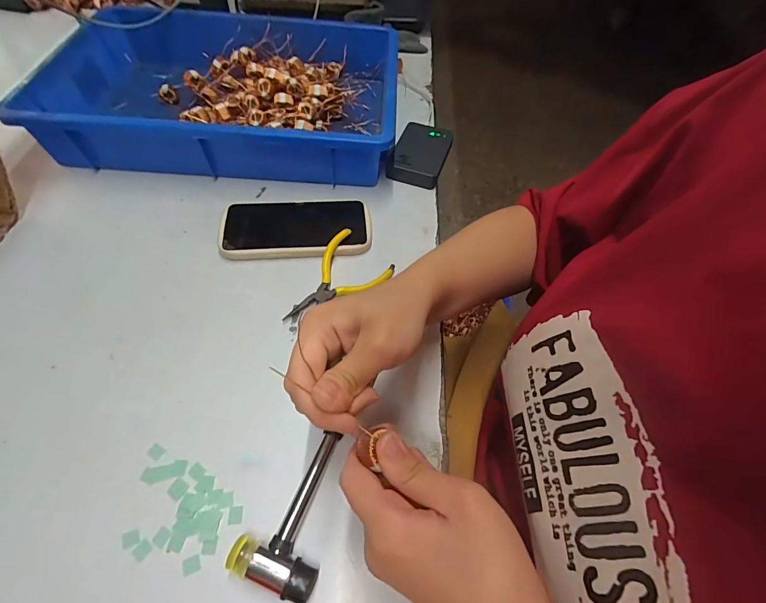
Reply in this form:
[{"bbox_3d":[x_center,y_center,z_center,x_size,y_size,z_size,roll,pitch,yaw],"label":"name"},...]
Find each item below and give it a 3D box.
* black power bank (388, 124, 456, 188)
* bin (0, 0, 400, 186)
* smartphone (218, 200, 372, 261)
[{"bbox_3d":[0.051,-0.200,0.503,0.069,0.028,0.103,15,57,7],"label":"black power bank"},{"bbox_3d":[-0.199,-0.281,0.509,0.426,0.082,0.283,2,57,-2],"label":"bin"},{"bbox_3d":[-0.099,-0.086,0.431,0.165,0.016,0.082,-5,57,-6],"label":"smartphone"}]

